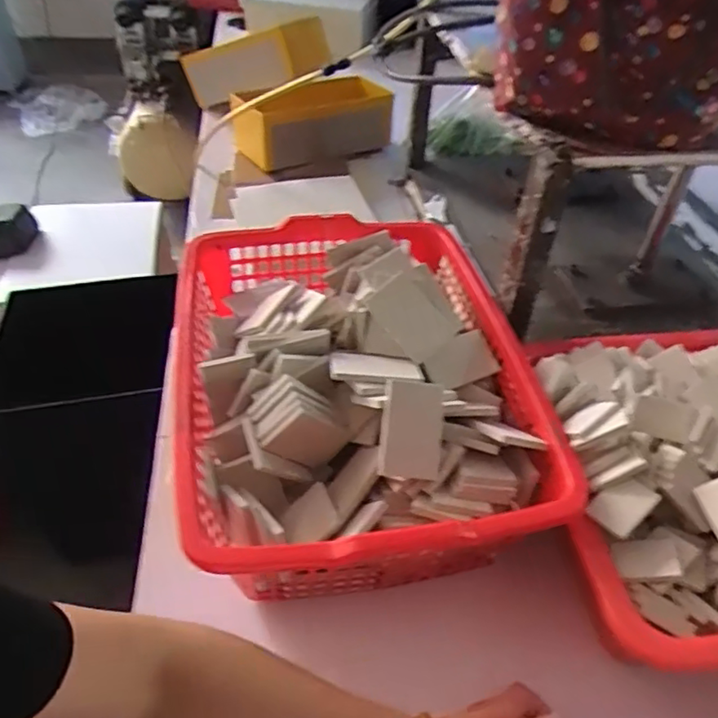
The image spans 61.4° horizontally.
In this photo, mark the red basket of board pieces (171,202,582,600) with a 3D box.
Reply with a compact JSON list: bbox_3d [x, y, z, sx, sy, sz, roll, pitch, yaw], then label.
[{"bbox_3d":[-0.005,0.022,0.690,0.365,0.165,0.480,-5,45,-8],"label":"red basket of board pieces"}]

